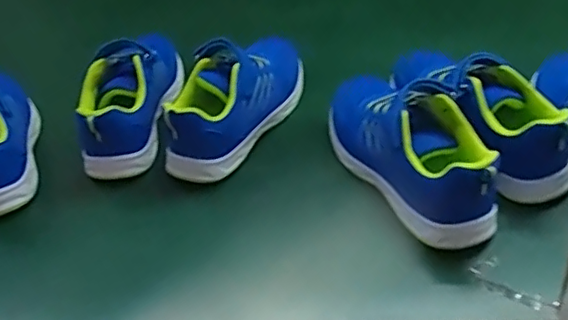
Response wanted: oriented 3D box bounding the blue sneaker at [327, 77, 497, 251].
[{"bbox_3d":[0.115,-0.020,0.537,0.081,0.086,0.203,-23,44,-18],"label":"blue sneaker"}]

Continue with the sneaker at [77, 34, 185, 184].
[{"bbox_3d":[-0.176,-0.078,0.649,0.088,0.083,0.201,2,42,8],"label":"sneaker"}]

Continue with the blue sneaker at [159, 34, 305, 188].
[{"bbox_3d":[-0.053,-0.073,0.628,0.083,0.080,0.205,22,48,27],"label":"blue sneaker"}]

